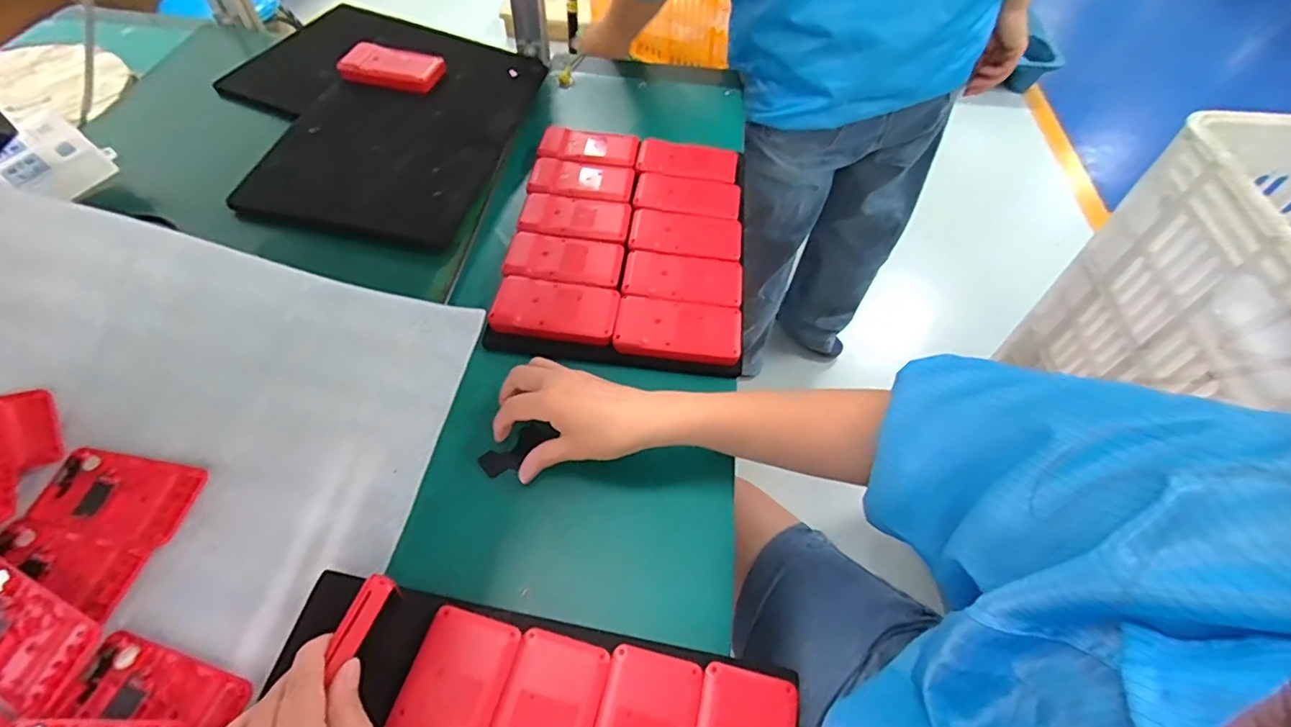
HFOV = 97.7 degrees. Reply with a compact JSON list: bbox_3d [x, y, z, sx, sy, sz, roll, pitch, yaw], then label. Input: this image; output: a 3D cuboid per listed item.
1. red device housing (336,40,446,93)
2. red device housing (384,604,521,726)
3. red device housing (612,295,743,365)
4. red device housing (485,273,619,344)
[{"bbox_3d":[-0.326,-0.383,0.728,0.128,0.022,0.059,13,55,6],"label":"red device housing"},{"bbox_3d":[-0.128,0.224,0.364,0.062,0.020,0.118,13,54,6],"label":"red device housing"},{"bbox_3d":[0.032,-0.033,0.545,0.119,0.013,0.065,7,54,2],"label":"red device housing"},{"bbox_3d":[-0.088,-0.049,0.559,0.118,0.024,0.066,6,54,1],"label":"red device housing"}]

